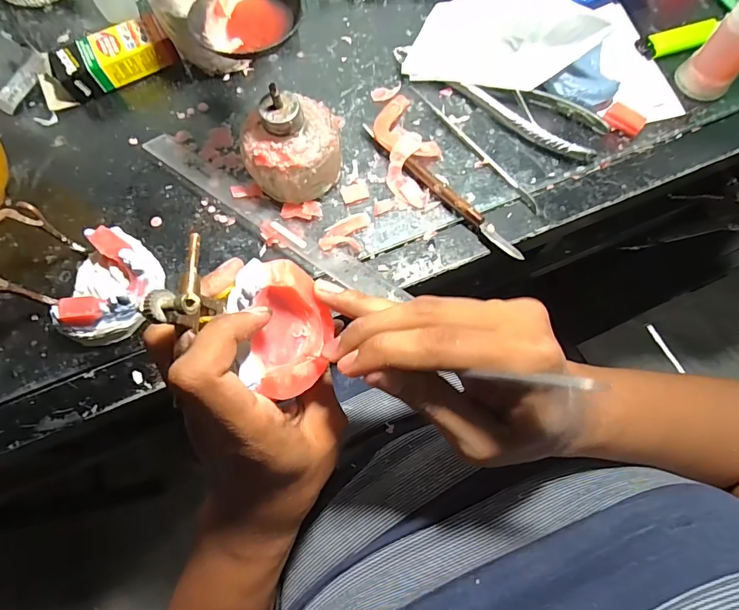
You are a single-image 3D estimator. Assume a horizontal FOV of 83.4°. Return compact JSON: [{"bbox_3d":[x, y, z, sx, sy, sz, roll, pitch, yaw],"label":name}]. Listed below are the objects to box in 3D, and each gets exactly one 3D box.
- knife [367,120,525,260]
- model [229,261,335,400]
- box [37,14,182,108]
[{"bbox_3d":[0.056,-0.092,0.335,0.166,0.012,0.013,42,77,13],"label":"knife"},{"bbox_3d":[-0.048,0.015,0.225,0.035,0.054,0.066,-10,79,35],"label":"model"},{"bbox_3d":[-0.238,-0.220,0.375,0.119,0.030,0.039,-26,73,-8],"label":"box"}]

